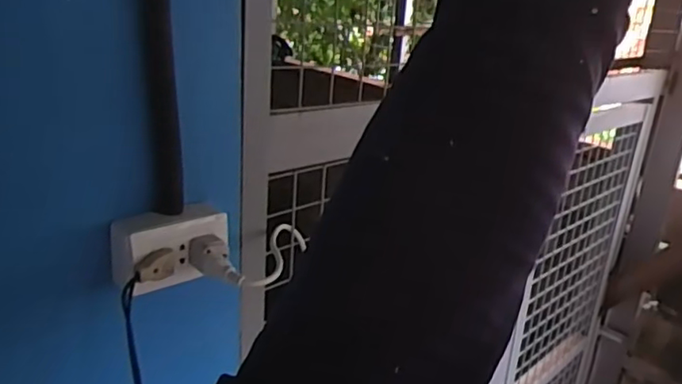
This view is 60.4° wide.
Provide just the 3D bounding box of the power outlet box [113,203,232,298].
[{"bbox_3d":[-0.188,0.066,0.651,0.053,0.083,0.137,21,26,40],"label":"power outlet box"}]

